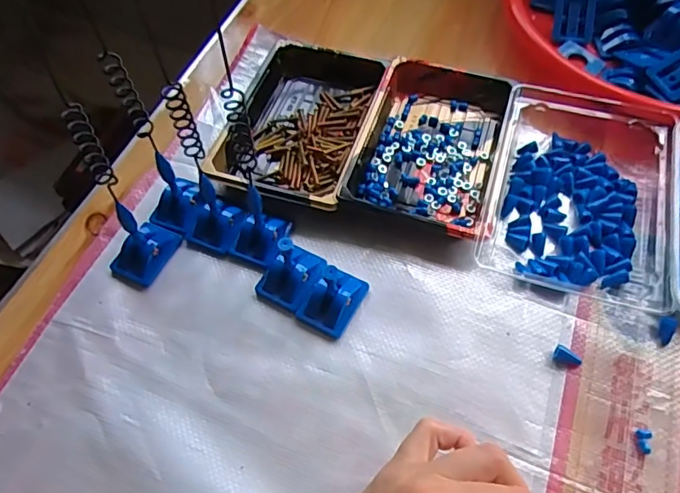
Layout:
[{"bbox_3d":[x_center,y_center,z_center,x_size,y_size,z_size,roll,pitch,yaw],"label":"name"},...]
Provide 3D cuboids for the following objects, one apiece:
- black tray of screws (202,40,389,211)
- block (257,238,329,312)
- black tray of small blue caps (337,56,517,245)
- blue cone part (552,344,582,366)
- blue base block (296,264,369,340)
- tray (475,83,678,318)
[{"bbox_3d":[-0.029,-0.101,0.427,0.106,0.024,0.159,14,59,12],"label":"black tray of screws"},{"bbox_3d":[-0.033,0.018,0.355,0.036,0.027,0.042,25,62,18],"label":"block"},{"bbox_3d":[0.072,-0.083,0.409,0.105,0.026,0.159,12,59,10],"label":"black tray of small blue caps"},{"bbox_3d":[0.142,0.068,0.325,0.016,0.004,0.012,18,60,14],"label":"blue cone part"},{"bbox_3d":[-0.005,0.033,0.346,0.032,0.022,0.044,26,62,18],"label":"blue base block"},{"bbox_3d":[0.171,-0.045,0.377,0.116,0.033,0.163,14,59,12],"label":"tray"}]

